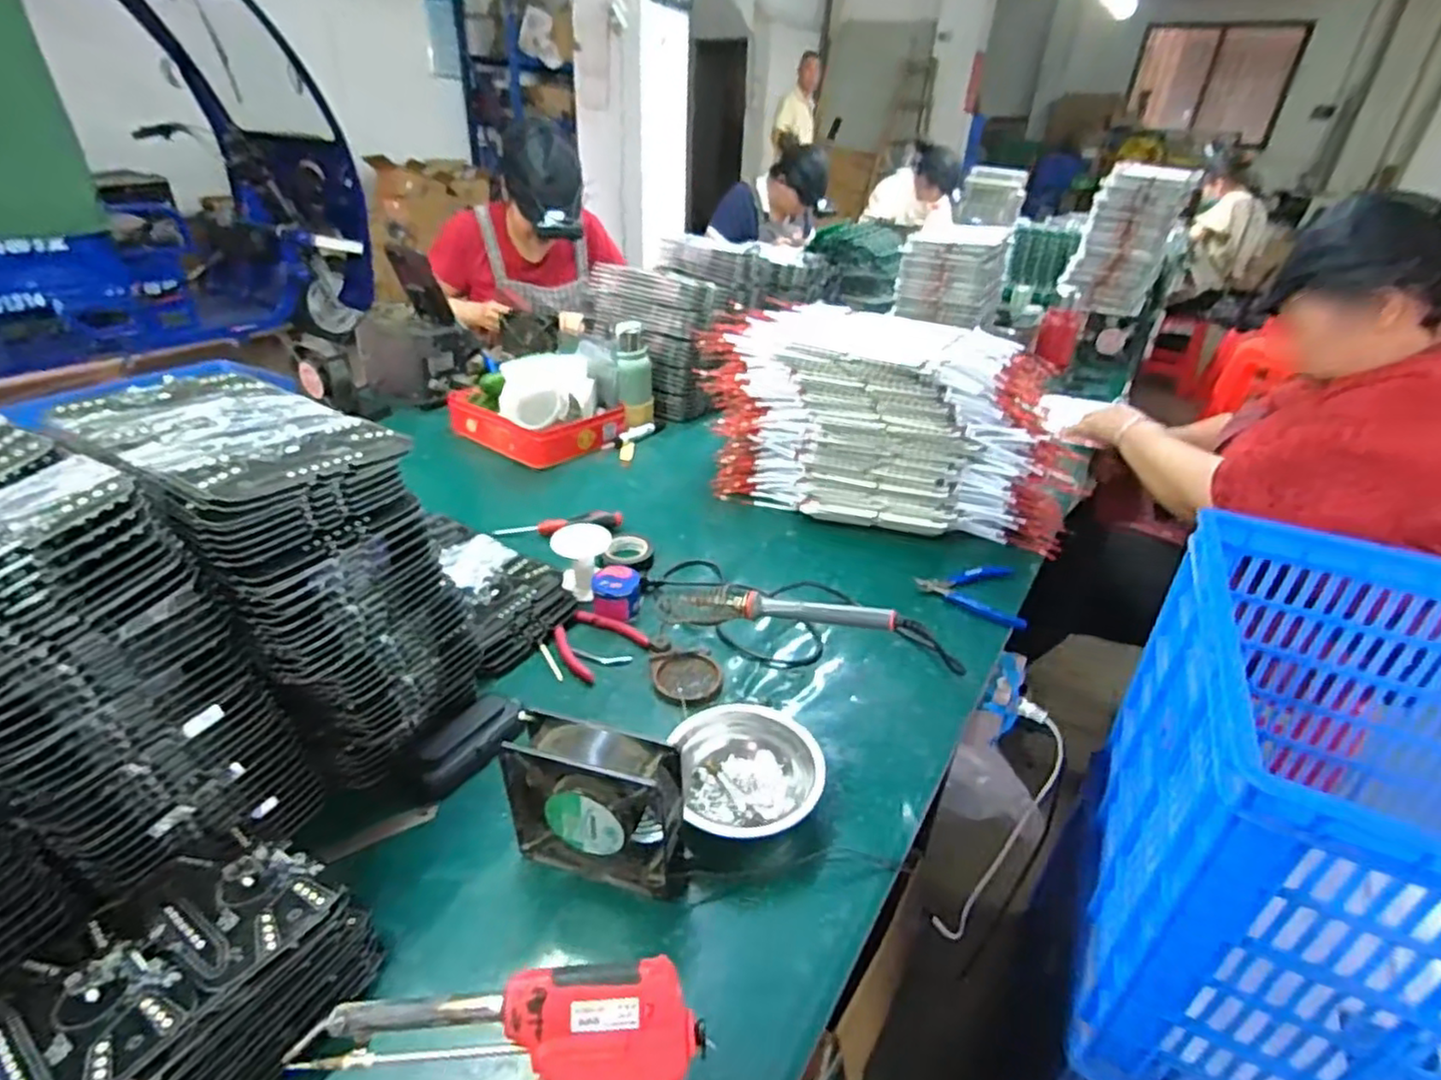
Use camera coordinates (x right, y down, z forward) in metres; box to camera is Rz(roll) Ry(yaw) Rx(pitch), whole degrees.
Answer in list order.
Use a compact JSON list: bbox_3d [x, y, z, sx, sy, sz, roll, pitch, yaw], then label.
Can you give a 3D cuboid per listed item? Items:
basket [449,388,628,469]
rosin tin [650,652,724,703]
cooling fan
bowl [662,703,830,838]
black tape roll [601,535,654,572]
[{"bbox_3d":[-0.311,-0.203,1.150,0.261,0.064,0.186,22,35,27],"label":"basket"},{"bbox_3d":[-0.034,0.136,0.684,0.070,0.011,0.062,2,31,-3],"label":"rosin tin"},{"bbox_3d":[-0.085,0.190,0.493,0.125,0.115,0.045,12,32,13],"label":"cooling fan"},{"bbox_3d":[0.025,0.187,0.564,0.117,0.043,0.103,-1,31,-9],"label":"bowl"},{"bbox_3d":[-0.112,0.015,0.860,0.058,0.019,0.058,3,31,-2],"label":"black tape roll"}]

